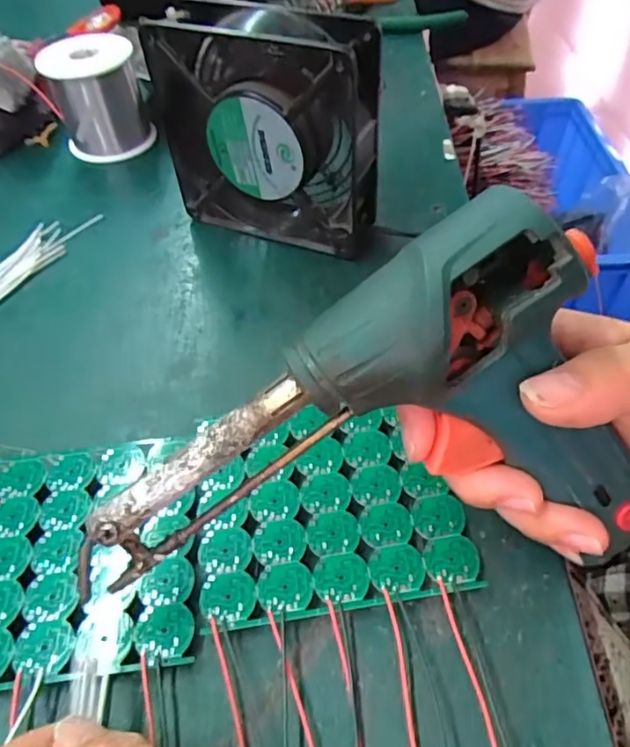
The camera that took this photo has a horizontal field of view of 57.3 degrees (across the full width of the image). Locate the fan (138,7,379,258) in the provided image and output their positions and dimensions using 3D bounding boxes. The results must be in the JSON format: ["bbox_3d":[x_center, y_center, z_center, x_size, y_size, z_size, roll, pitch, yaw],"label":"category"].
[{"bbox_3d":[-0.027,-0.136,0.331,0.125,0.123,0.045,17,52,16],"label":"fan"}]

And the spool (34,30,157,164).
[{"bbox_3d":[-0.161,-0.203,0.428,0.064,0.069,0.062,-18,51,-12],"label":"spool"}]

